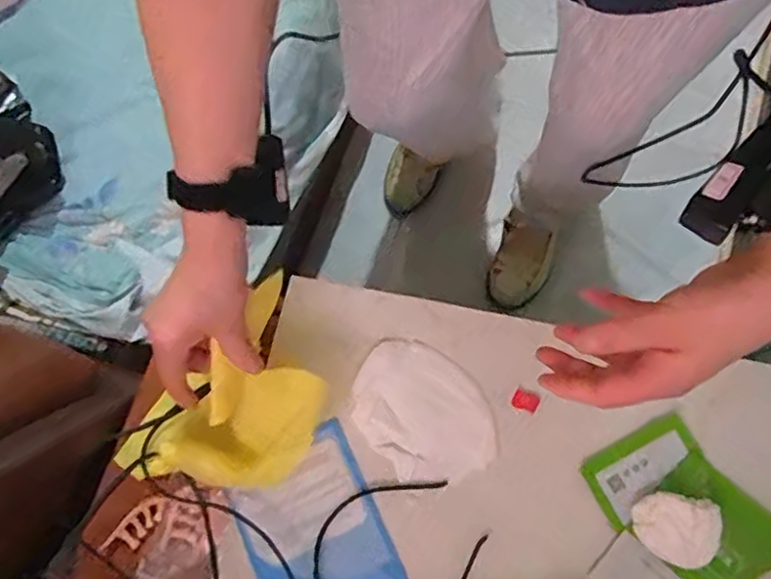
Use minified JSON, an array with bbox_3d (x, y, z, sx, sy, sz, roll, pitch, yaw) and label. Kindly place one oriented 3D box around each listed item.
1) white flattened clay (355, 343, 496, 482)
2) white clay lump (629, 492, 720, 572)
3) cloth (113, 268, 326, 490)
[{"bbox_3d":[0.032,0.113,0.584,0.102,0.008,0.137,-40,78,-8],"label":"white flattened clay"},{"bbox_3d":[0.235,0.196,0.521,0.056,0.038,0.055,11,76,5],"label":"white clay lump"},{"bbox_3d":[-0.129,0.119,0.577,0.198,0.093,0.126,-40,78,-8],"label":"cloth"}]

